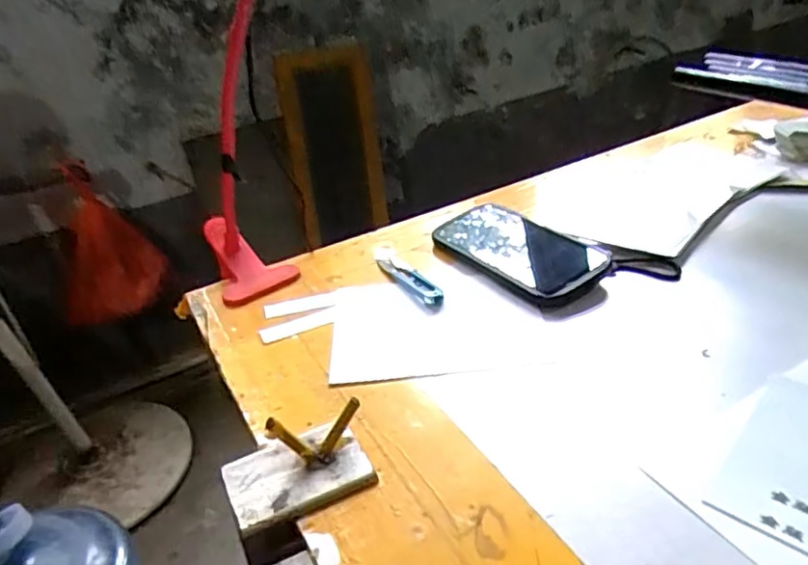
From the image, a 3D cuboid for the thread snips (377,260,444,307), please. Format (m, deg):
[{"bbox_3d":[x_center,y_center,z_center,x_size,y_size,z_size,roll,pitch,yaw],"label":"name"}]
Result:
[{"bbox_3d":[0.004,-0.005,0.539,0.020,0.011,0.099,-20,33,-19],"label":"thread snips"}]

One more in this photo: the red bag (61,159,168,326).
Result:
[{"bbox_3d":[-0.717,-0.077,1.438,0.248,0.371,0.099,-22,34,-22],"label":"red bag"}]

